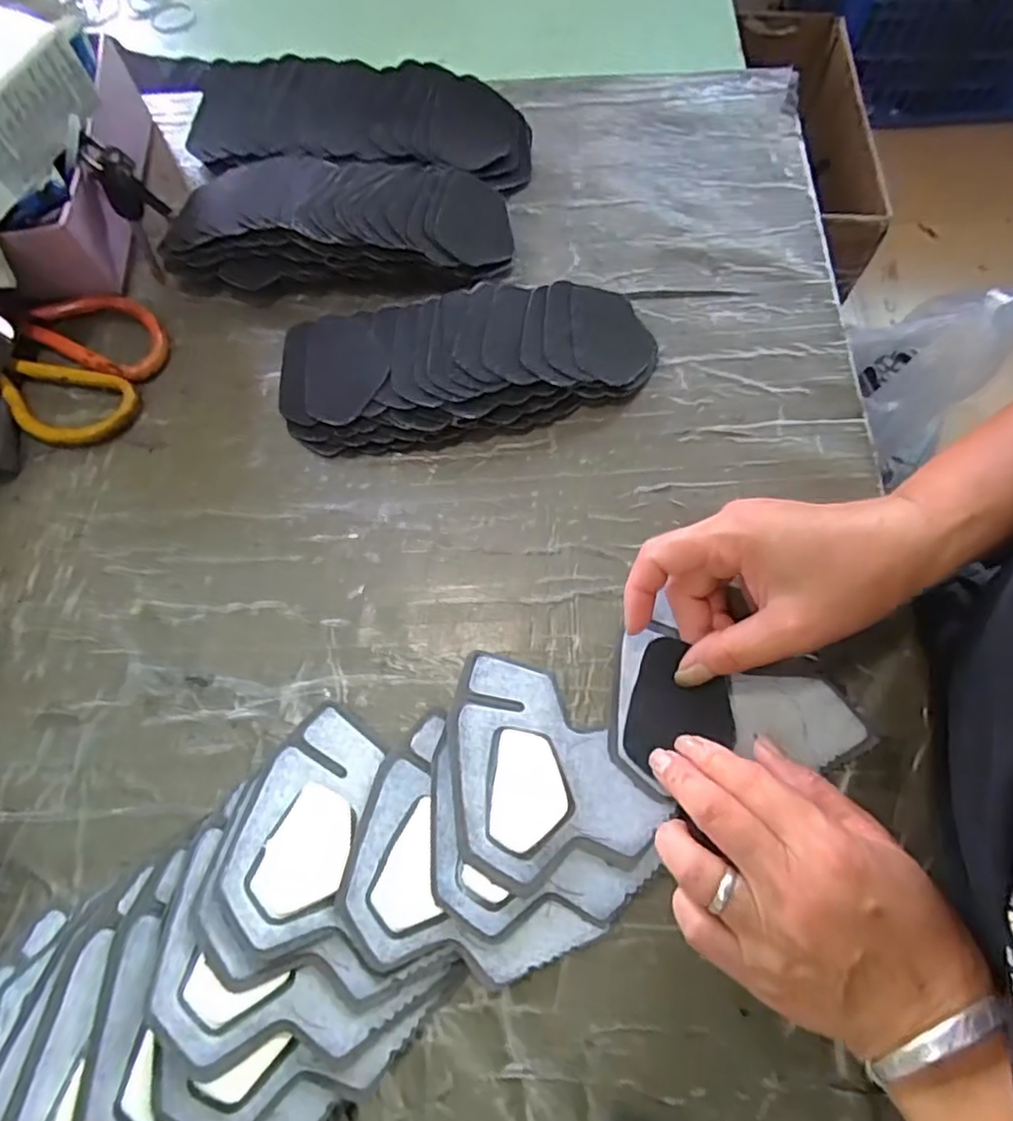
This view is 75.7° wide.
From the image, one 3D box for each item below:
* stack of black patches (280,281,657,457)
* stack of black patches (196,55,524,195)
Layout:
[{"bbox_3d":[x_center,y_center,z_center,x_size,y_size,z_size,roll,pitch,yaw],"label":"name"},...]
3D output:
[{"bbox_3d":[-0.024,-0.116,0.389,0.220,0.030,0.087,-9,70,-1],"label":"stack of black patches"},{"bbox_3d":[-0.101,-0.295,0.442,0.229,0.041,0.077,5,70,5],"label":"stack of black patches"}]

